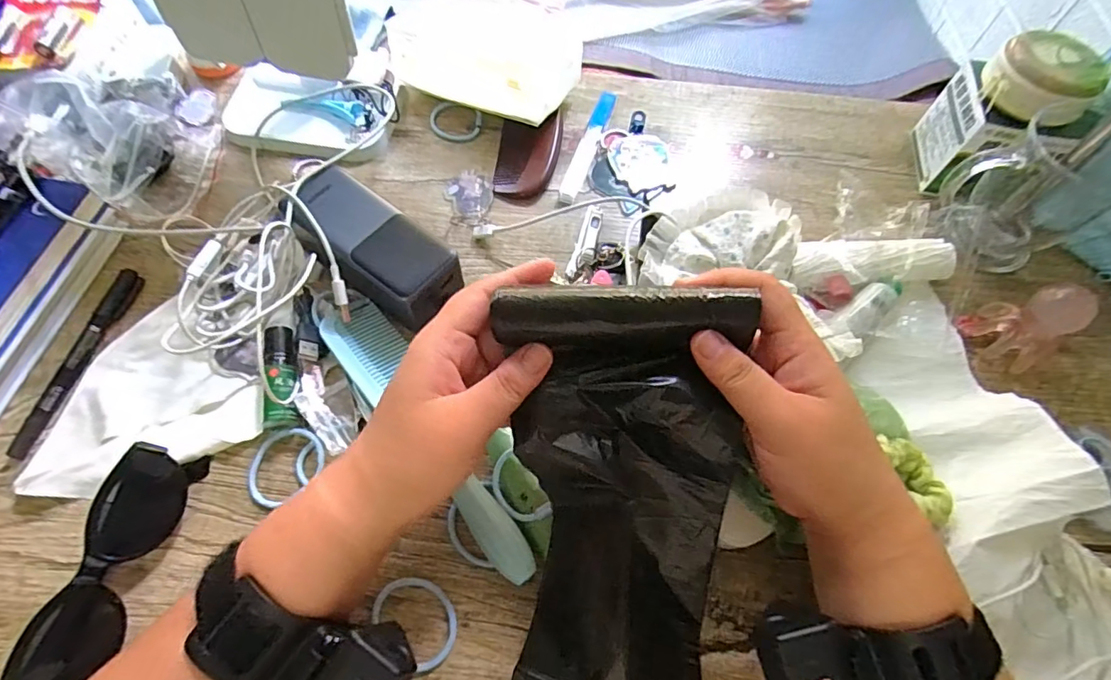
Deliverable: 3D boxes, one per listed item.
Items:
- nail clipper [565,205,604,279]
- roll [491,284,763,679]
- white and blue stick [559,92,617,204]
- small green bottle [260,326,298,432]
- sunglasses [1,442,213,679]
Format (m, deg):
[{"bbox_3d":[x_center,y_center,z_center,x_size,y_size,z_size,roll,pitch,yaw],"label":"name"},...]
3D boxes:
[{"bbox_3d":[0.025,-0.074,0.414,0.017,0.012,0.073,16,63,5],"label":"nail clipper"},{"bbox_3d":[0.028,0.145,0.264,0.117,0.045,0.337,3,85,-1],"label":"roll"},{"bbox_3d":[0.029,-0.171,0.465,0.016,0.008,0.129,19,63,7],"label":"white and blue stick"},{"bbox_3d":[-0.179,0.021,0.348,0.021,0.027,0.070,-6,63,-6],"label":"small green bottle"},{"bbox_3d":[-0.249,0.127,0.294,0.039,0.025,0.136,13,63,4],"label":"sunglasses"}]

